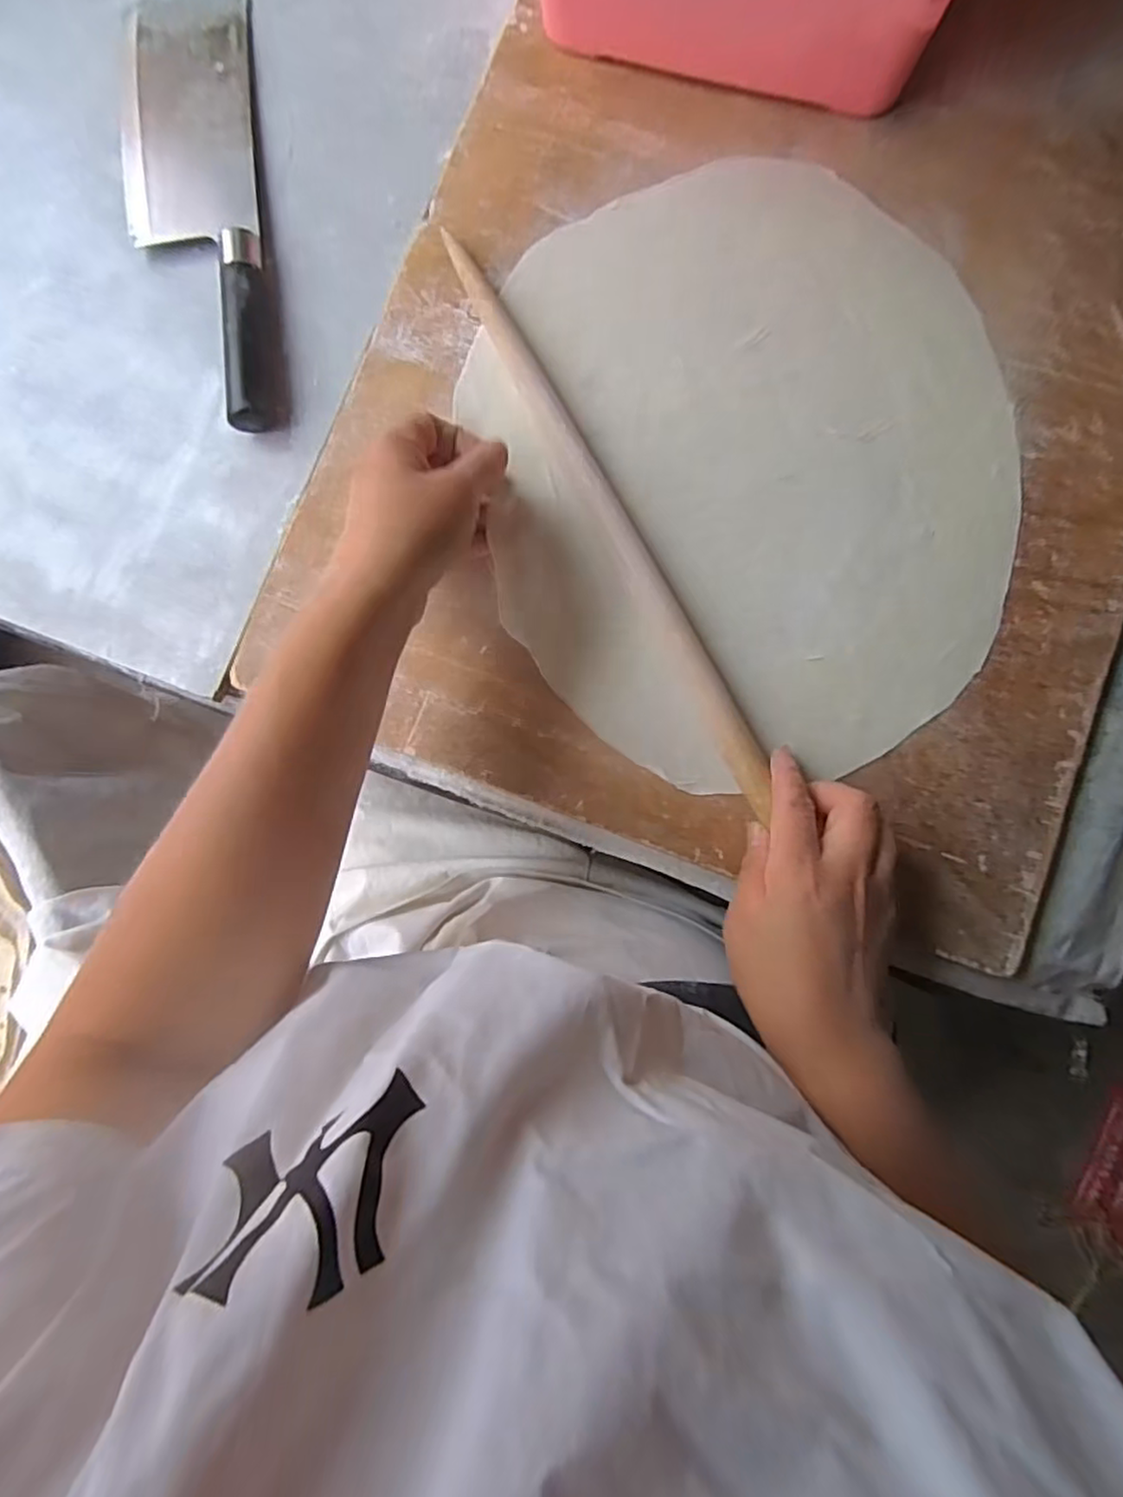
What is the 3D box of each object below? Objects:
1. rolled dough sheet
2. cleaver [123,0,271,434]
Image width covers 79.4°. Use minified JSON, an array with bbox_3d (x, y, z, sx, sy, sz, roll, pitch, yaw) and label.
[{"bbox_3d":[0.106,-0.161,0.386,0.293,0.011,0.345,-12,85,-1],"label":"rolled dough sheet"},{"bbox_3d":[-0.222,-0.328,0.405,0.079,0.016,0.292,-6,85,1],"label":"cleaver"}]

